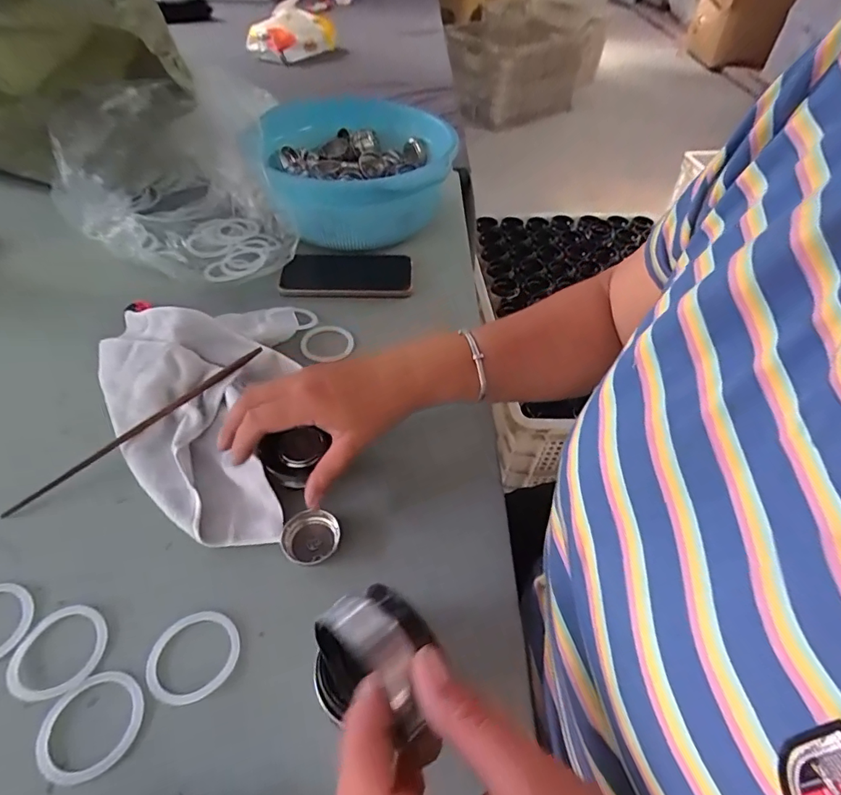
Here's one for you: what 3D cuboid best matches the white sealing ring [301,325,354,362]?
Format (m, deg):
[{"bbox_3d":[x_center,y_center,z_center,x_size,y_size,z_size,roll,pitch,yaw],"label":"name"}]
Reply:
[{"bbox_3d":[-0.106,-0.065,0.539,0.059,0.011,0.059,2,50,-3],"label":"white sealing ring"}]

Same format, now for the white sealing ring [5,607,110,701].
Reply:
[{"bbox_3d":[-0.249,0.174,0.327,0.056,0.004,0.058,2,50,-3],"label":"white sealing ring"}]

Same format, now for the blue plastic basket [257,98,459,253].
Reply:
[{"bbox_3d":[-0.091,-0.318,0.686,0.242,0.120,0.286,-9,50,-11],"label":"blue plastic basket"}]

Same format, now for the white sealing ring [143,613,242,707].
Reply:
[{"bbox_3d":[-0.157,0.178,0.328,0.060,0.004,0.055,2,50,-3],"label":"white sealing ring"}]

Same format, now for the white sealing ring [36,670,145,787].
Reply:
[{"bbox_3d":[-0.209,0.207,0.300,0.060,0.004,0.057,2,50,-3],"label":"white sealing ring"}]

